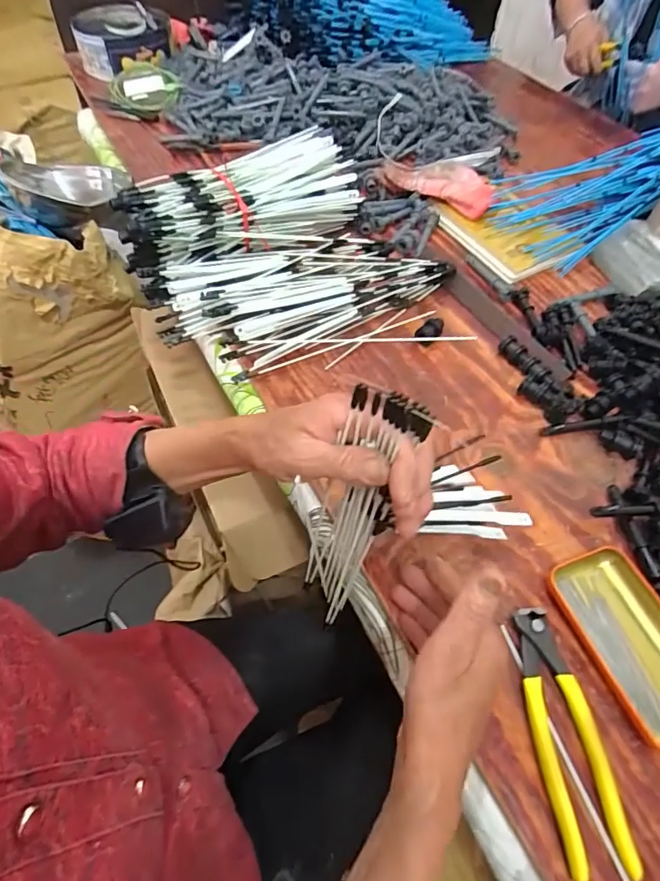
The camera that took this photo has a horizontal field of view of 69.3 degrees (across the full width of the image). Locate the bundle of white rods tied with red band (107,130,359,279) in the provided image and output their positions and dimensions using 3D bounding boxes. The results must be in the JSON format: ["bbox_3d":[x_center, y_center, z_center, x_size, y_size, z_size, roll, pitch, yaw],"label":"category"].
[{"bbox_3d":[-0.113,-0.292,0.610,0.303,0.088,0.114,-29,62,-20],"label":"bundle of white rods tied with red band"}]

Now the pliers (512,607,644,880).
[{"bbox_3d":[0.170,0.208,0.346,0.047,0.016,0.163,-2,56,-4],"label":"pliers"}]

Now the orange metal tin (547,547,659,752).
[{"bbox_3d":[0.242,0.157,0.377,0.079,0.015,0.141,-16,58,-13],"label":"orange metal tin"}]

